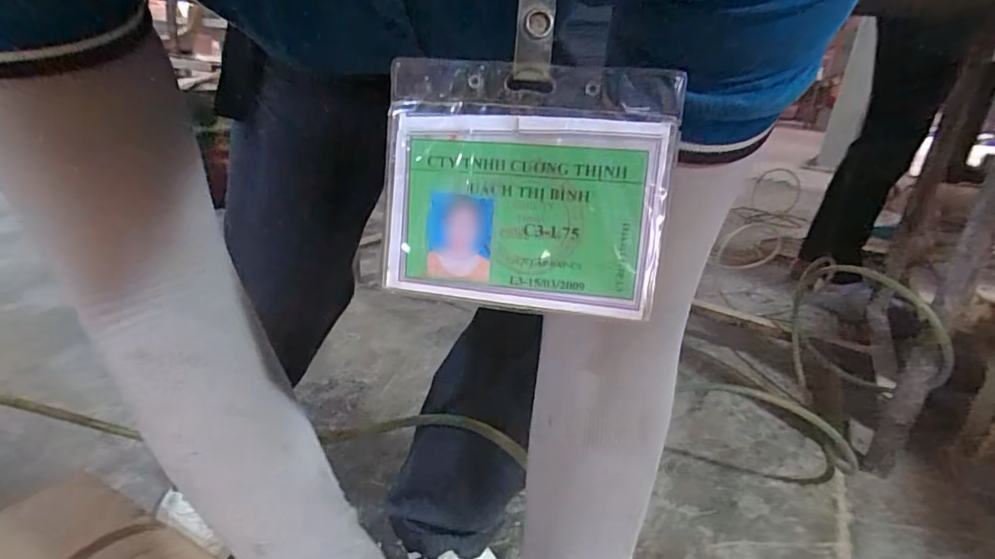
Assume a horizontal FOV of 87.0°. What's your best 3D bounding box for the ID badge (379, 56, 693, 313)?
[{"bbox_3d":[0.007,-0.031,0.182,0.096,0.082,0.004,7,8,10],"label":"ID badge"}]

